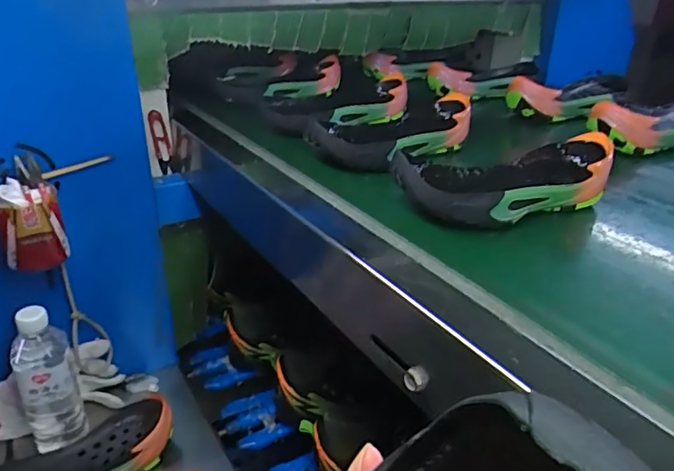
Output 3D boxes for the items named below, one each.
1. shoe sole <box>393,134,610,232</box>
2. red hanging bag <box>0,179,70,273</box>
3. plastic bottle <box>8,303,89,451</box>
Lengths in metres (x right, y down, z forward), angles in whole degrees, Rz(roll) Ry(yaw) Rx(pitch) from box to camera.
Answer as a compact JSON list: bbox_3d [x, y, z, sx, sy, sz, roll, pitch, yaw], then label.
[{"bbox_3d":[0.156,-0.054,0.503,0.229,0.053,0.100,-12,29,-27],"label":"shoe sole"},{"bbox_3d":[-0.351,-0.012,0.612,0.061,0.097,0.047,-19,32,-37],"label":"red hanging bag"},{"bbox_3d":[-0.360,0.176,0.661,0.064,0.200,0.076,-14,30,-31],"label":"plastic bottle"}]

